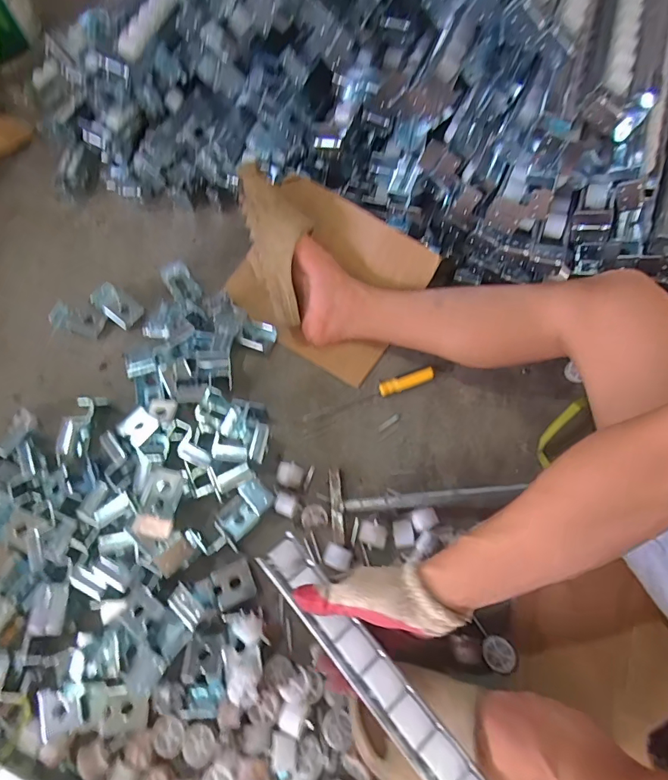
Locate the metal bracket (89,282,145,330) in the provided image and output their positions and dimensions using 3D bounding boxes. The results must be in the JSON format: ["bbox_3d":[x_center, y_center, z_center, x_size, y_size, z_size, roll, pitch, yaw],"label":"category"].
[{"bbox_3d":[-0.377,-0.146,0.753,0.090,0.029,0.050,33,71,16],"label":"metal bracket"}]

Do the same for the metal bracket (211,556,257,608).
[{"bbox_3d":[-0.129,0.249,0.557,0.048,0.008,0.049,-14,66,-28],"label":"metal bracket"}]

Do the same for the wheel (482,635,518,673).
[{"bbox_3d":[0.198,0.316,0.519,0.037,0.013,0.035,-1,66,3],"label":"wheel"}]

